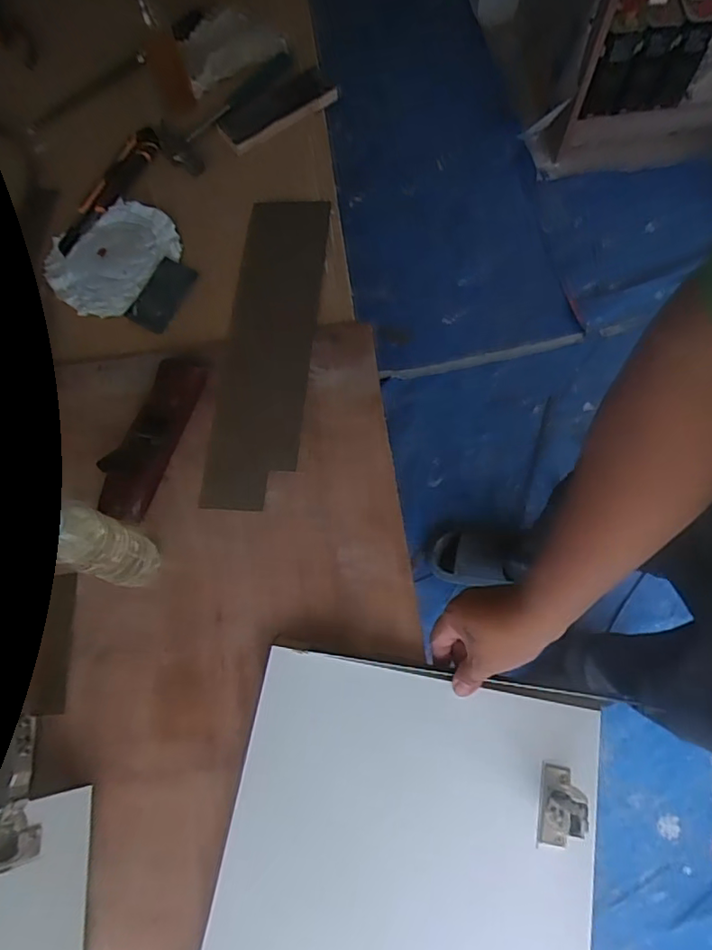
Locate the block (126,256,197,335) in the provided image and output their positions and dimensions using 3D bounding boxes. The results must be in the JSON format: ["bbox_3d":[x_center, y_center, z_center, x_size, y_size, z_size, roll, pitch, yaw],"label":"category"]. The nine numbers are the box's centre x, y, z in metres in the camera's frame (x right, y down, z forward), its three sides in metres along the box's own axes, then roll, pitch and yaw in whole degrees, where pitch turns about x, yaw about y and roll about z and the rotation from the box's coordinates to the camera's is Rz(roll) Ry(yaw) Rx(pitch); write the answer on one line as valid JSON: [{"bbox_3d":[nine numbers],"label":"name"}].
[{"bbox_3d":[-0.248,-0.232,0.715,0.063,0.016,0.099,29,73,10],"label":"block"}]

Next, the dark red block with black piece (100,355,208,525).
[{"bbox_3d":[-0.225,-0.044,0.624,0.047,0.052,0.194,17,71,7],"label":"dark red block with black piece"}]

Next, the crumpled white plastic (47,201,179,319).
[{"bbox_3d":[-0.325,-0.294,0.748,0.146,0.018,0.171,37,74,13],"label":"crumpled white plastic"}]

